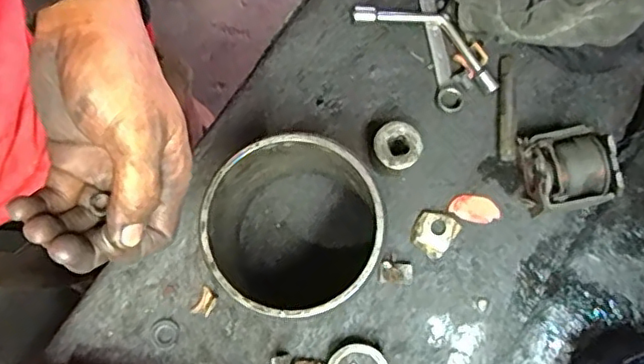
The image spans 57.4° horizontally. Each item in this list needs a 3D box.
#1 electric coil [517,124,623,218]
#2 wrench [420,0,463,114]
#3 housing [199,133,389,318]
[{"bbox_3d":[0.179,-0.009,0.431,0.060,0.046,0.058,-11,80,-1],"label":"electric coil"},{"bbox_3d":[0.088,-0.136,0.477,0.023,0.007,0.166,-12,80,-1],"label":"wrench"},{"bbox_3d":[-0.016,0.034,0.395,0.102,0.118,0.103,0,80,1],"label":"housing"}]

